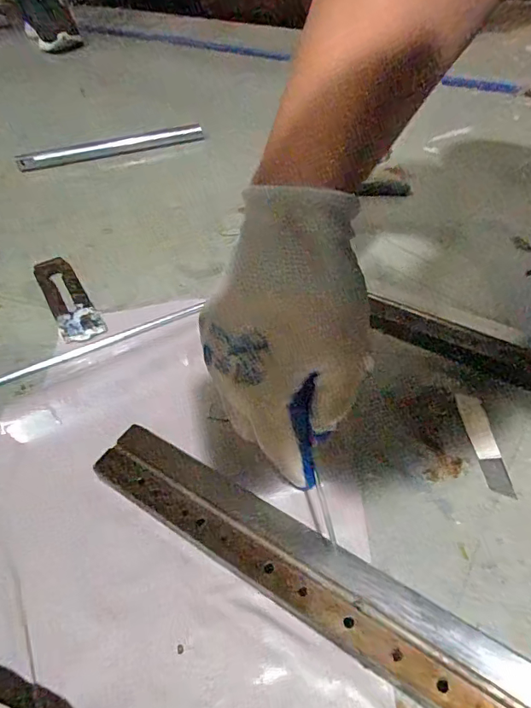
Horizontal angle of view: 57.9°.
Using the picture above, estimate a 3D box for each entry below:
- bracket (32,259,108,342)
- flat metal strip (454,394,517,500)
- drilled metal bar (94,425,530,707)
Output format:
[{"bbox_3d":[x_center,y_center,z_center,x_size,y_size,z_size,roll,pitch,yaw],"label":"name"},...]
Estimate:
[{"bbox_3d":[-0.230,-0.067,0.558,0.046,0.010,0.153,-25,50,-18],"label":"bracket"},{"bbox_3d":[0.183,0.075,0.403,0.021,0.004,0.091,-7,55,2],"label":"flat metal strip"},{"bbox_3d":[0.061,0.167,0.314,0.440,0.023,0.055,25,55,24],"label":"drilled metal bar"}]

